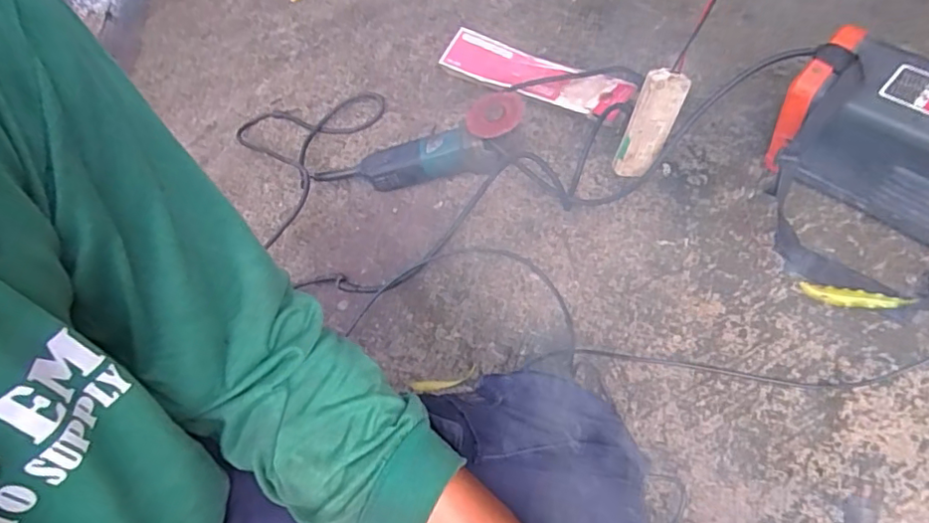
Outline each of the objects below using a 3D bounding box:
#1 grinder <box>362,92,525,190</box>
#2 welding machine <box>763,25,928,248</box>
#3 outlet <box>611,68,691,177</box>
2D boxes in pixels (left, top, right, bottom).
[{"bbox_3d":[-0.030,-0.171,0.868,0.265,0.076,0.090,-18,55,21],"label":"grinder"},{"bbox_3d":[0.490,-0.097,0.609,0.305,0.175,0.110,35,67,23],"label":"welding machine"},{"bbox_3d":[0.222,-0.163,0.686,0.043,0.134,0.038,32,43,21],"label":"outlet"}]

